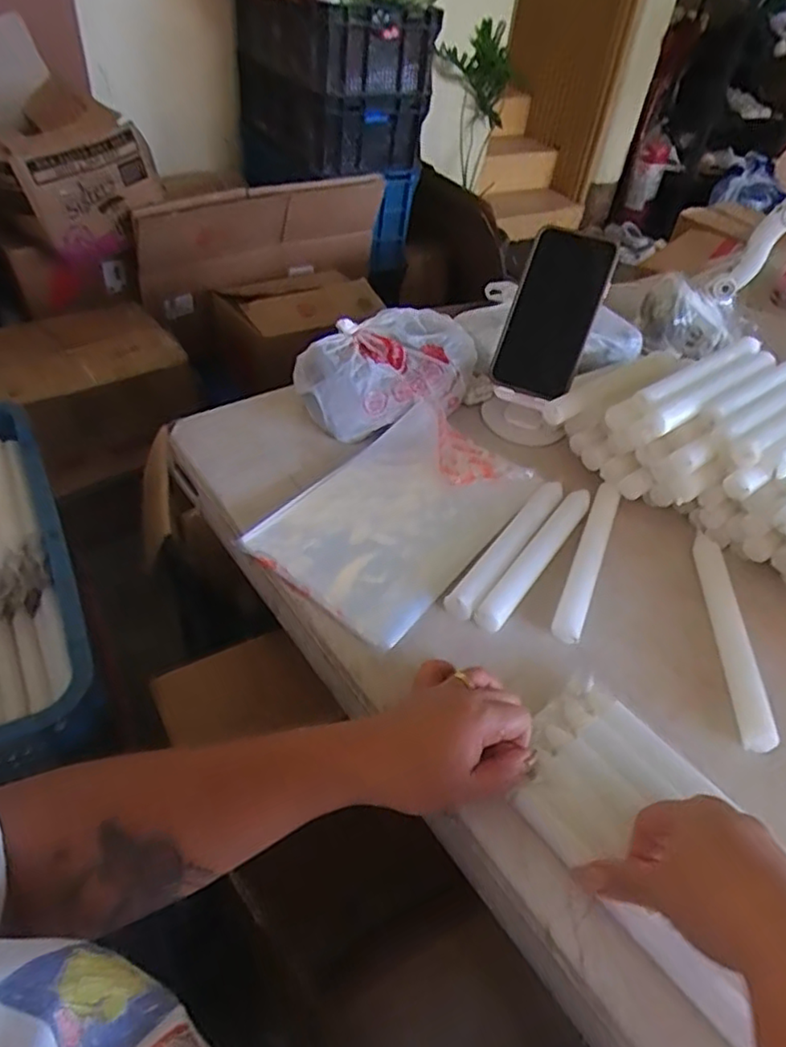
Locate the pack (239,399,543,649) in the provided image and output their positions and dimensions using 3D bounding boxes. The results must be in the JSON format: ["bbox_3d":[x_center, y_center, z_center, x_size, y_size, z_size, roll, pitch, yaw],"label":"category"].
[{"bbox_3d":[0.009,-0.017,0.549,0.154,0.012,0.241,30,48,21],"label":"pack"}]

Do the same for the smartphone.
[{"bbox_3d":[0.156,-0.203,0.611,0.079,0.156,0.013,20,9,15],"label":"smartphone"}]

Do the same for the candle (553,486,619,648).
[{"bbox_3d":[0.168,0.026,0.536,0.022,0.018,0.186,21,45,13],"label":"candle"}]

